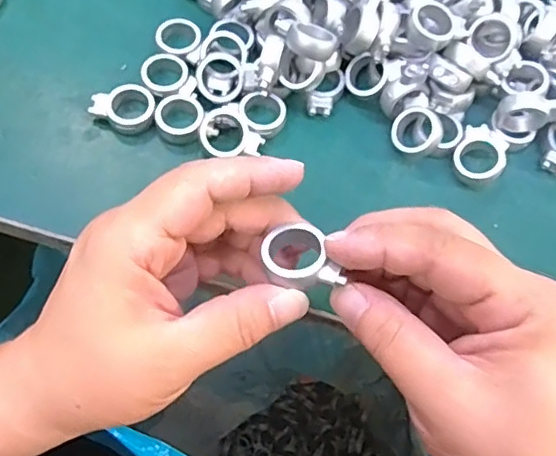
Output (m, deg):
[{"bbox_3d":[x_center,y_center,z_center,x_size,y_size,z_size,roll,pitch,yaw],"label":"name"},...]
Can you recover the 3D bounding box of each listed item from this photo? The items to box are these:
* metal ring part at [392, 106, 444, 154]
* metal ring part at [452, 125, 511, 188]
[{"bbox_3d":[0.075,-0.051,0.310,0.026,0.013,0.025,23,89,26],"label":"metal ring part"},{"bbox_3d":[0.109,-0.039,0.309,0.026,0.015,0.032,28,67,9],"label":"metal ring part"}]

